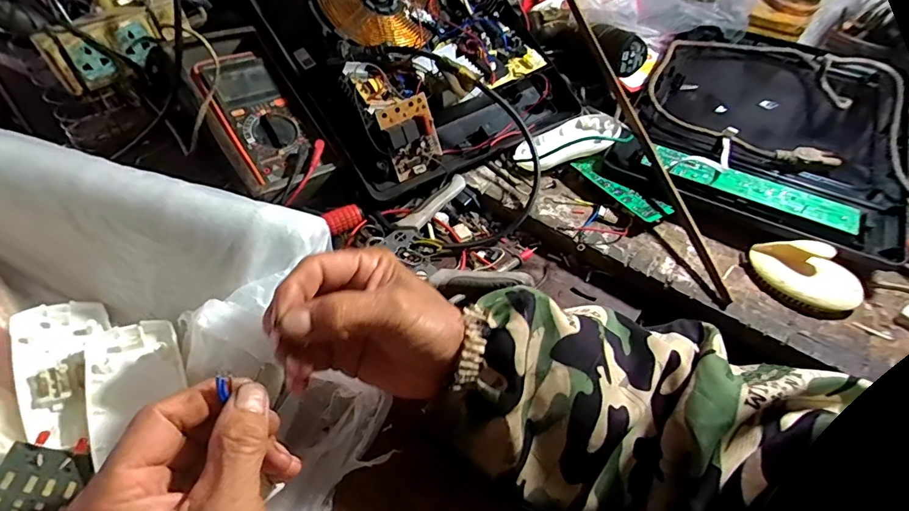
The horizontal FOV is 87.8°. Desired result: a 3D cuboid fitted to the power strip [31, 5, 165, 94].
[{"bbox_3d":[-0.344,-0.205,0.465,0.026,0.051,0.101,35,55,24],"label":"power strip"}]

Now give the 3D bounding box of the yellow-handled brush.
[{"bbox_3d":[0.323,0.019,0.432,0.089,0.038,0.050,24,51,16],"label":"yellow-handled brush"}]

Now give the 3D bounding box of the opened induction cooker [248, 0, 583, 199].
[{"bbox_3d":[-0.059,-0.281,0.563,0.312,0.103,0.400,-30,79,-22],"label":"opened induction cooker"}]

